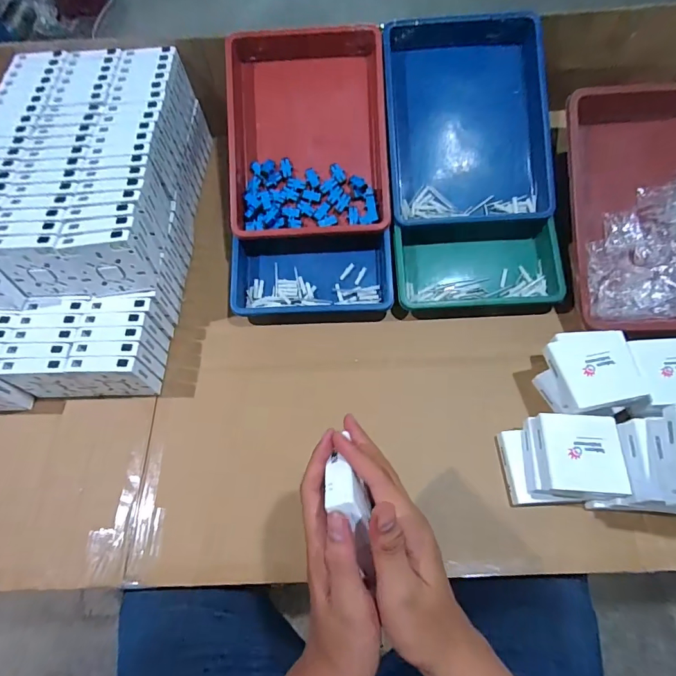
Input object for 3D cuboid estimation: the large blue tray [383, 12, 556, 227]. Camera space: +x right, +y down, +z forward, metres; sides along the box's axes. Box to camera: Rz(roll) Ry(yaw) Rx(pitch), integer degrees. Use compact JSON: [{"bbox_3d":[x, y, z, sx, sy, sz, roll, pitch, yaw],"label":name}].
[{"bbox_3d":[0.193,-0.329,0.628,0.236,0.068,0.310,-4,85,3],"label":"large blue tray"}]

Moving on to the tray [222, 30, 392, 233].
[{"bbox_3d":[-0.048,-0.317,0.634,0.234,0.061,0.322,-2,86,1],"label":"tray"}]

